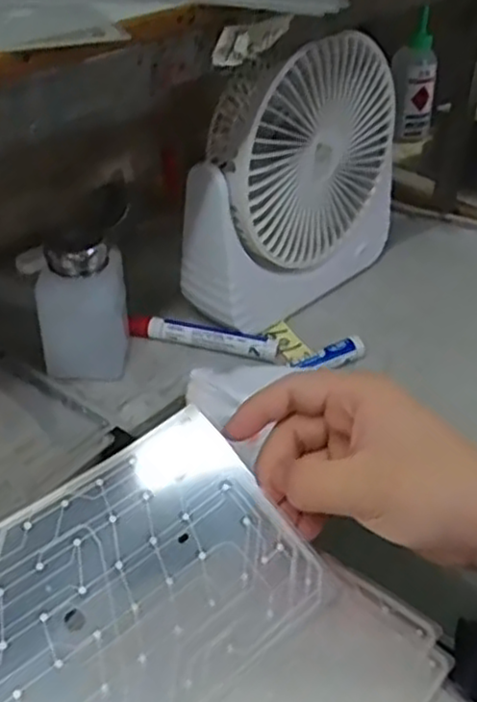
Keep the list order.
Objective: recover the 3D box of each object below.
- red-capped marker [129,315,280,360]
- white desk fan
[{"bbox_3d":[-0.026,-0.011,0.536,0.111,0.014,0.016,14,38,11],"label":"red-capped marker"},{"bbox_3d":[0.045,-0.127,0.537,0.075,0.183,0.193,29,44,26],"label":"white desk fan"}]

